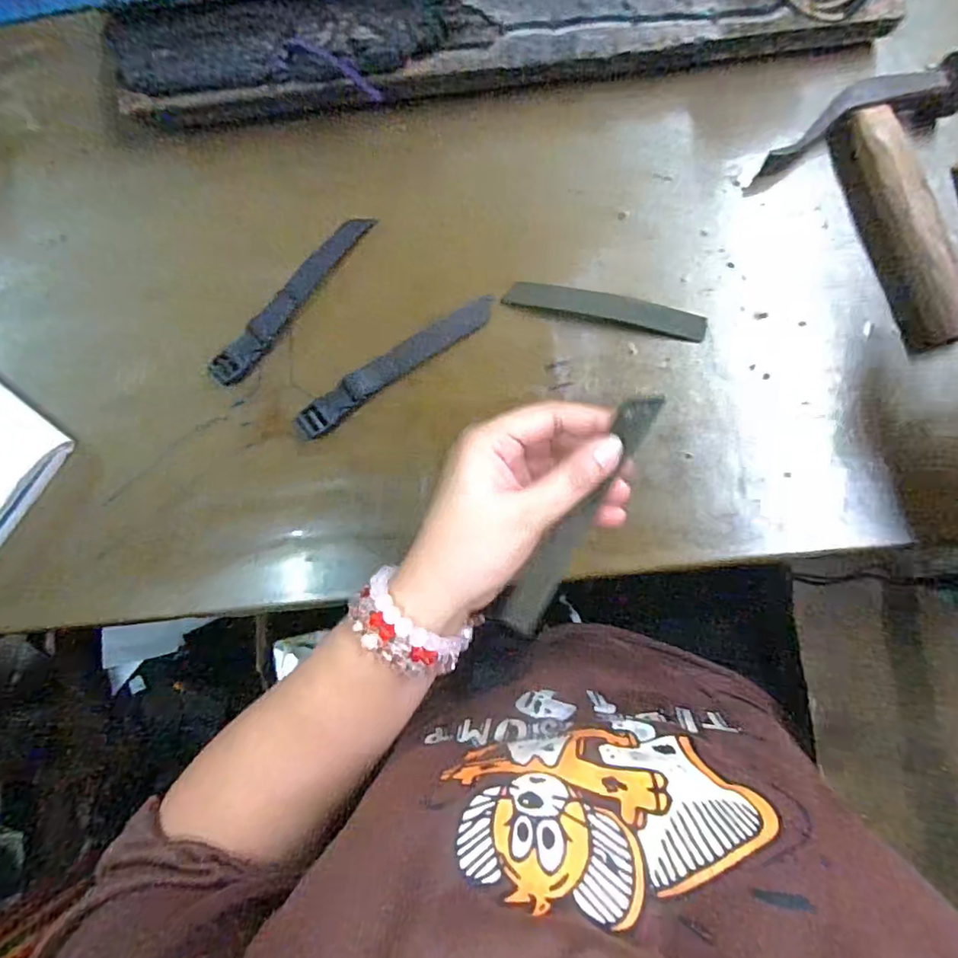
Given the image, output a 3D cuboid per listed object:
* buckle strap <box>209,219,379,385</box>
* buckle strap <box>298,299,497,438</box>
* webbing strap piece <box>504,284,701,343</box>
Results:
[{"bbox_3d":[-0.126,-0.122,0.376,0.022,0.006,0.148,43,88,8],"label":"buckle strap"},{"bbox_3d":[-0.056,-0.075,0.363,0.150,0.009,0.021,-35,82,0],"label":"buckle strap"},{"bbox_3d":[0.083,-0.112,0.362,0.128,0.004,0.020,13,84,6],"label":"webbing strap piece"}]

